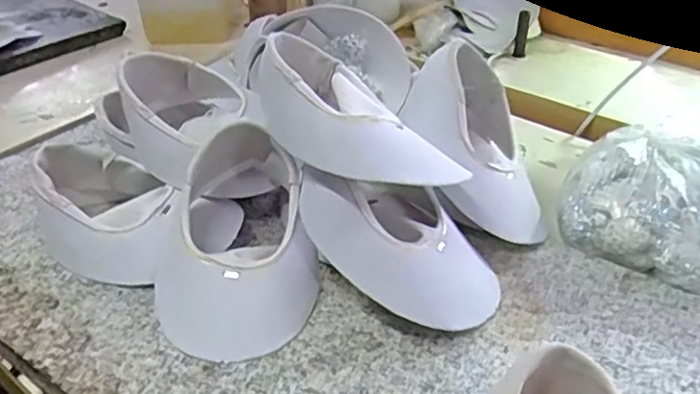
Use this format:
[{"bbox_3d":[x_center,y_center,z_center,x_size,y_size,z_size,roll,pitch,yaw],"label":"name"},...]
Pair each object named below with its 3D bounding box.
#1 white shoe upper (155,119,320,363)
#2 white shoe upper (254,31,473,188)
[{"bbox_3d":[-0.081,0.024,0.422,0.106,0.083,0.144,-13,37,-18],"label":"white shoe upper"},{"bbox_3d":[-0.001,-0.055,0.406,0.075,0.051,0.147,-26,42,-32],"label":"white shoe upper"}]

